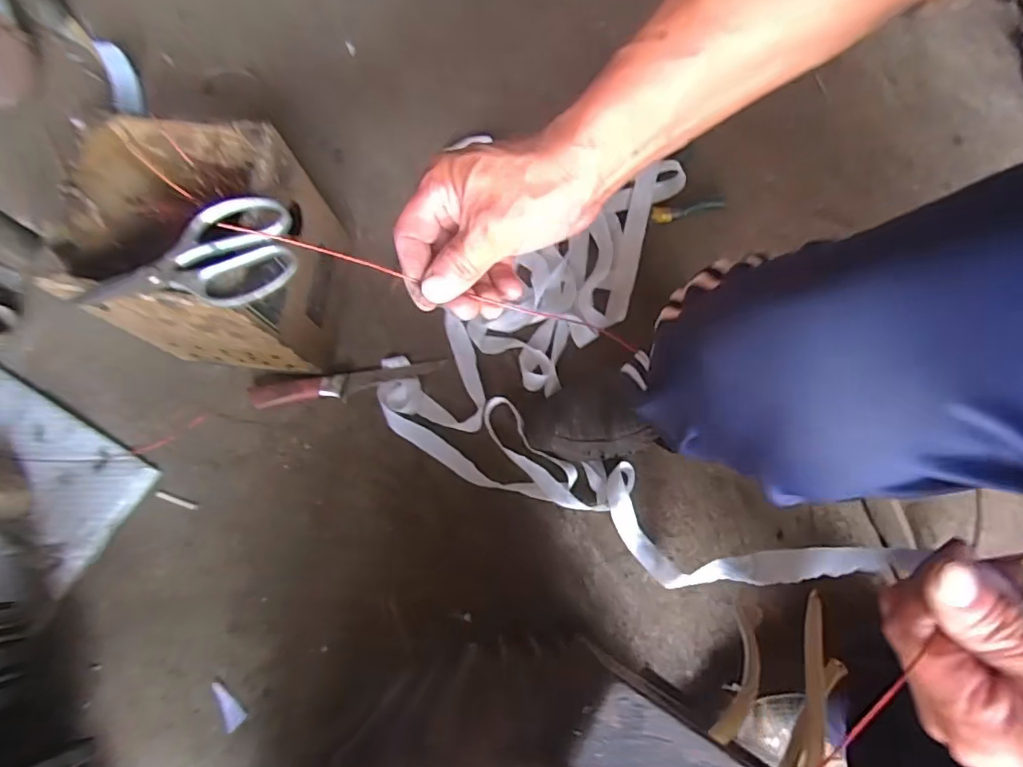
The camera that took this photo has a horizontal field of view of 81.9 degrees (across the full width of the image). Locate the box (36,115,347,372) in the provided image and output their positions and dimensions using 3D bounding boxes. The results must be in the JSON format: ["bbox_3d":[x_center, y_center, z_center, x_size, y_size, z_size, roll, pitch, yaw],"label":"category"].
[{"bbox_3d":[-0.317,-0.135,0.658,0.220,0.247,0.191,8,76,3],"label":"box"}]

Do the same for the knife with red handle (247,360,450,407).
[{"bbox_3d":[-0.207,0.000,0.738,0.239,0.015,0.032,-9,76,-1],"label":"knife with red handle"}]

